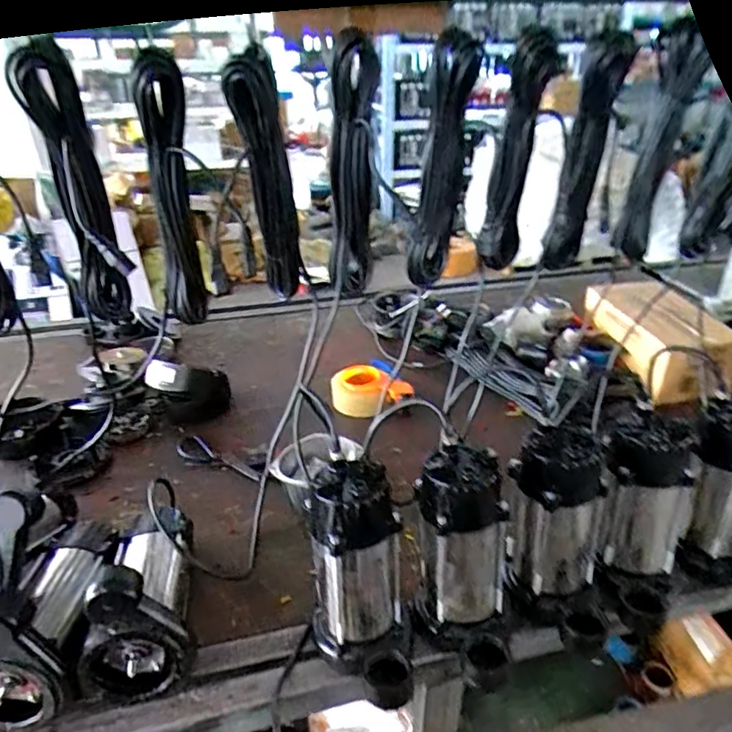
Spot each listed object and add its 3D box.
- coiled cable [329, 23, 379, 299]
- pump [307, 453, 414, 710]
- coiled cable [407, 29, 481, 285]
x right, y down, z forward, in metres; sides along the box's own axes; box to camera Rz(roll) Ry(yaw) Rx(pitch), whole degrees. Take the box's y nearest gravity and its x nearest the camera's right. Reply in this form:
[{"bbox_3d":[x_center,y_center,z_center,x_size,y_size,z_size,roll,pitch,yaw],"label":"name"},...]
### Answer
[{"bbox_3d":[-0.018,-0.281,0.821,0.073,0.349,0.072,1,30,3],"label":"coiled cable"},{"bbox_3d":[-0.008,0.253,0.628,0.107,0.240,0.169,-4,30,-5],"label":"pump"},{"bbox_3d":[0.113,-0.291,0.833,0.087,0.344,0.053,3,30,7],"label":"coiled cable"}]

